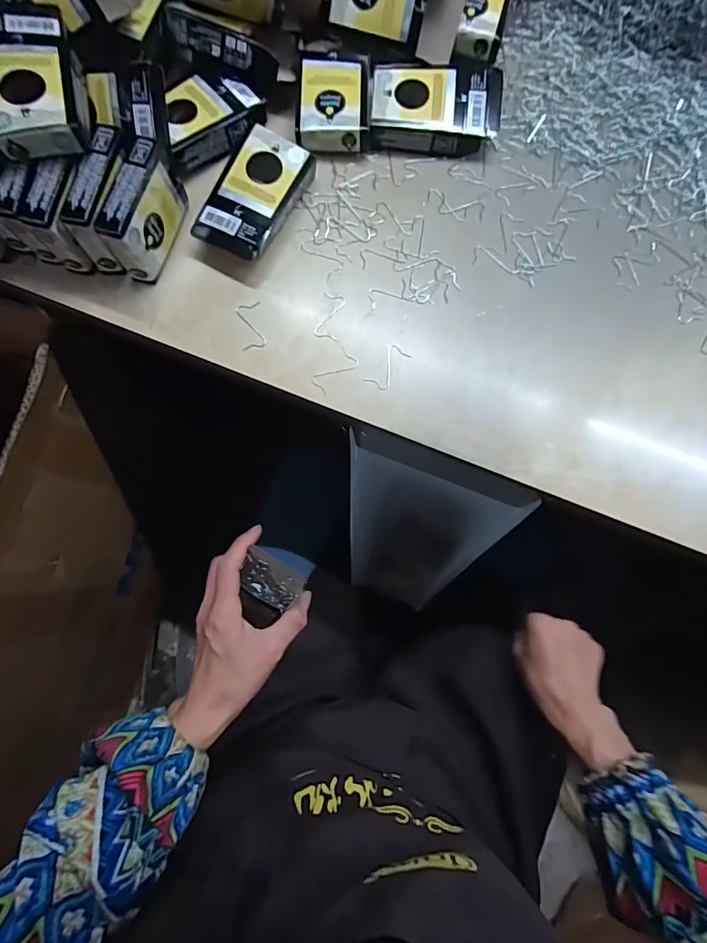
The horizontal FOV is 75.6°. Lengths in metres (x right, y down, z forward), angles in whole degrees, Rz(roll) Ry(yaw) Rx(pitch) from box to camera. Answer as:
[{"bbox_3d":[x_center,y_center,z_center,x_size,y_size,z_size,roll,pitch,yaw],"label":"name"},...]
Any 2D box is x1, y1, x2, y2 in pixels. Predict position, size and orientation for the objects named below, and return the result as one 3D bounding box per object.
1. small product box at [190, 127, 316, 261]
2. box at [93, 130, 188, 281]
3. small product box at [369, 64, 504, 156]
[{"bbox_3d":[-0.074,-0.205,0.343,0.050,0.025,0.095,29,81,5],"label":"small product box"},{"bbox_3d":[-0.144,-0.178,0.317,0.021,0.057,0.071,16,80,3],"label":"box"},{"bbox_3d":[0.063,-0.281,0.355,0.098,0.029,0.055,5,80,1],"label":"small product box"}]

